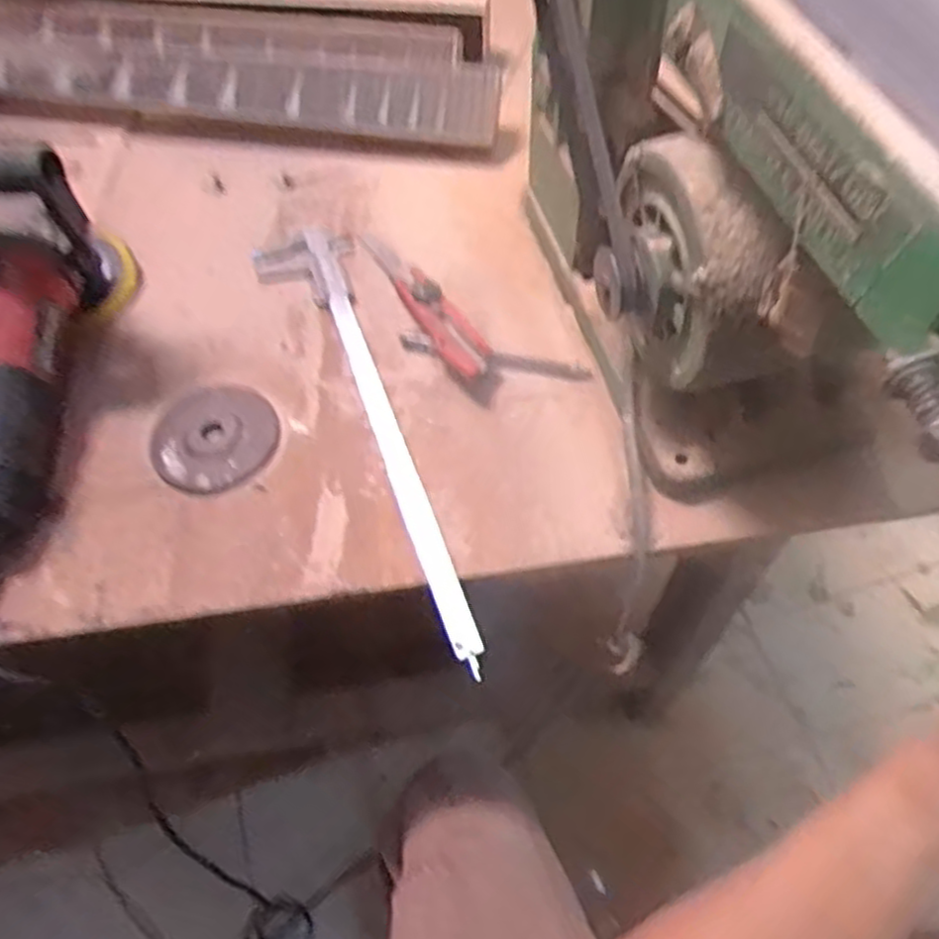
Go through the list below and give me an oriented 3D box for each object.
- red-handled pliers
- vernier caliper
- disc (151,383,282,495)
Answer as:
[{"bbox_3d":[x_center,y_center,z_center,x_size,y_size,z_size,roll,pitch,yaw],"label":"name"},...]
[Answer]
[{"bbox_3d":[-0.036,-0.134,0.595,0.034,0.021,0.207,-29,63,-15],"label":"red-handled pliers"},{"bbox_3d":[-0.076,-0.038,0.542,0.068,0.015,0.394,-19,60,-10],"label":"vernier caliper"},{"bbox_3d":[-0.183,-0.025,0.545,0.089,0.011,0.088,-1,59,1],"label":"disc"}]

